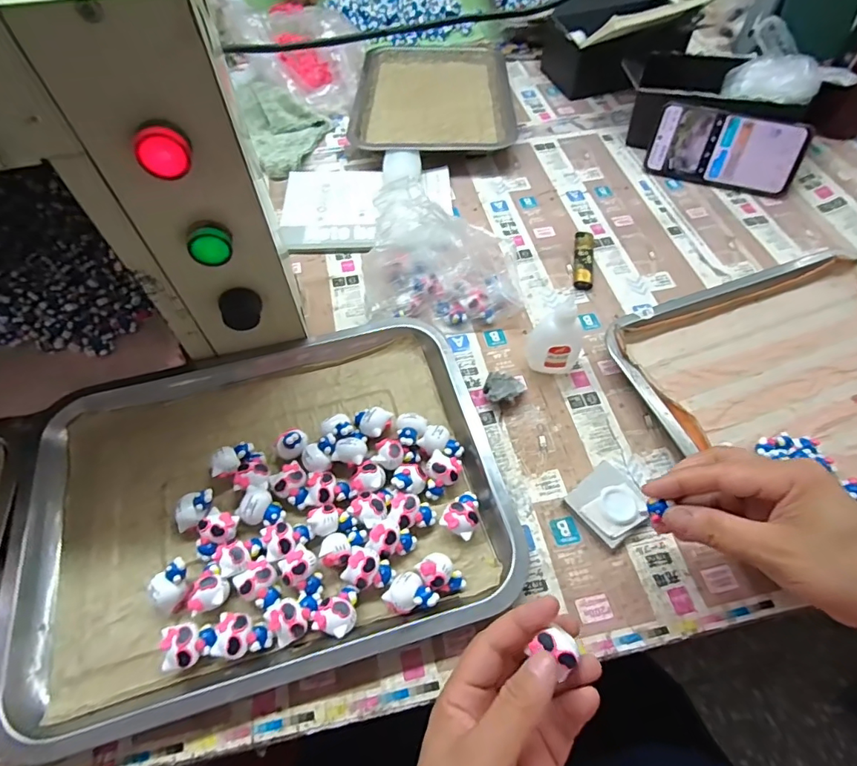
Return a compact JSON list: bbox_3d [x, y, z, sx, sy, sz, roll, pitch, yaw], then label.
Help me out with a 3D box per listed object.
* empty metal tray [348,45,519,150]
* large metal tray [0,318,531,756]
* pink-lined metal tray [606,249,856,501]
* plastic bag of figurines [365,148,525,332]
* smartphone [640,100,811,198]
[{"bbox_3d":[0.007,-0.412,0.679,0.218,0.026,0.305,-2,58,-1],"label":"empty metal tray"},{"bbox_3d":[-0.124,0.080,0.365,0.342,0.026,0.255,-13,59,-8],"label":"large metal tray"},{"bbox_3d":[0.345,0.008,0.422,0.301,0.028,0.269,-18,60,-11],"label":"pink-lined metal tray"},{"bbox_3d":[0.017,-0.120,0.452,0.146,0.097,0.108,7,58,4],"label":"plastic bag of figurines"},{"bbox_3d":[0.349,-0.278,0.567,0.160,0.078,0.008,21,25,14],"label":"smartphone"}]

